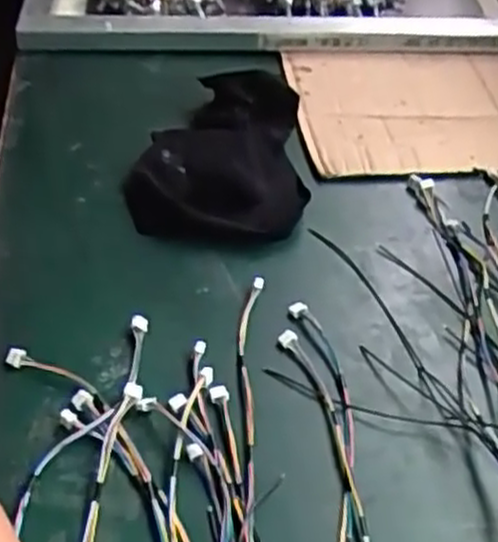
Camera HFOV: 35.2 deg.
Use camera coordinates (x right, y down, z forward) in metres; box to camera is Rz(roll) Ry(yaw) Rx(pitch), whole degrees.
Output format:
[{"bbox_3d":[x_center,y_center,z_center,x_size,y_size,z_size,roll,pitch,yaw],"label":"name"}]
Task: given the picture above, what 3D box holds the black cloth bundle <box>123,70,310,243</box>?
[{"bbox_3d":[-0.023,-0.094,0.606,0.125,0.033,0.179,2,44,-1],"label":"black cloth bundle"}]

